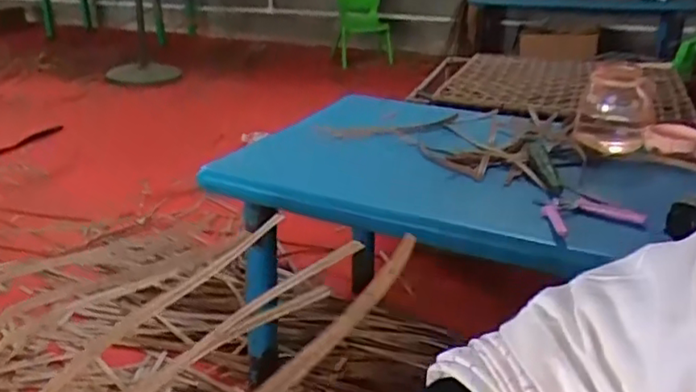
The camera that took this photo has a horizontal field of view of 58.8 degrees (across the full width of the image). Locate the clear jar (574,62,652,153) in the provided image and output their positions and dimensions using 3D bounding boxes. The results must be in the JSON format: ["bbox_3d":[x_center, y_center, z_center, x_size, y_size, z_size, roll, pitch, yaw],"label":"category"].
[{"bbox_3d":[0.419,-0.145,0.969,0.099,0.133,0.102,-1,25,0],"label":"clear jar"}]

